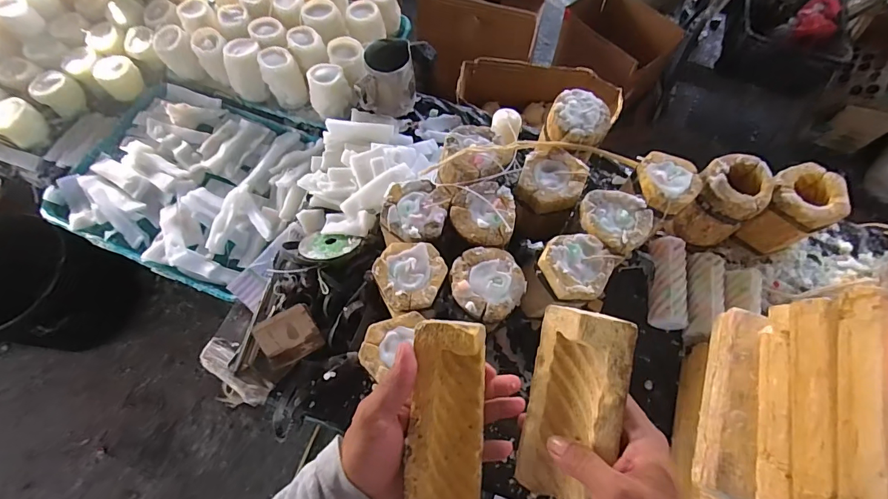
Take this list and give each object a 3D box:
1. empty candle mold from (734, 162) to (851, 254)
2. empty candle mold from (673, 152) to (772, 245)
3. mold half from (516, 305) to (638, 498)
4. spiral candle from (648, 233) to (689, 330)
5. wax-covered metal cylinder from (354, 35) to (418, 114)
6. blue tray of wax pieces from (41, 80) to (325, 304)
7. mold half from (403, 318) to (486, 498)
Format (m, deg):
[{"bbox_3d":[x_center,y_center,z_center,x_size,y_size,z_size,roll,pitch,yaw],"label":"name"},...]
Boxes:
[{"bbox_3d":[0.518,-0.060,0.637,0.086,0.114,0.088,0,67,0],"label":"empty candle mold"},{"bbox_3d":[0.420,-0.071,0.642,0.087,0.123,0.091,0,67,0],"label":"empty candle mold"},{"bbox_3d":[0.108,0.130,0.348,0.080,0.038,0.156,10,89,45],"label":"mold half"},{"bbox_3d":[0.347,0.051,0.657,0.049,0.040,0.145,8,68,3],"label":"spiral candle"},{"bbox_3d":[-0.103,-0.306,0.762,0.100,0.099,0.088,-3,67,-2],"label":"wax-covered metal cylinder"},{"bbox_3d":[-0.452,-0.134,0.766,0.427,0.038,0.354,20,69,8],"label":"blue tray of wax pieces"},{"bbox_3d":[0.003,0.138,0.346,0.059,0.032,0.157,2,88,0],"label":"mold half"}]

